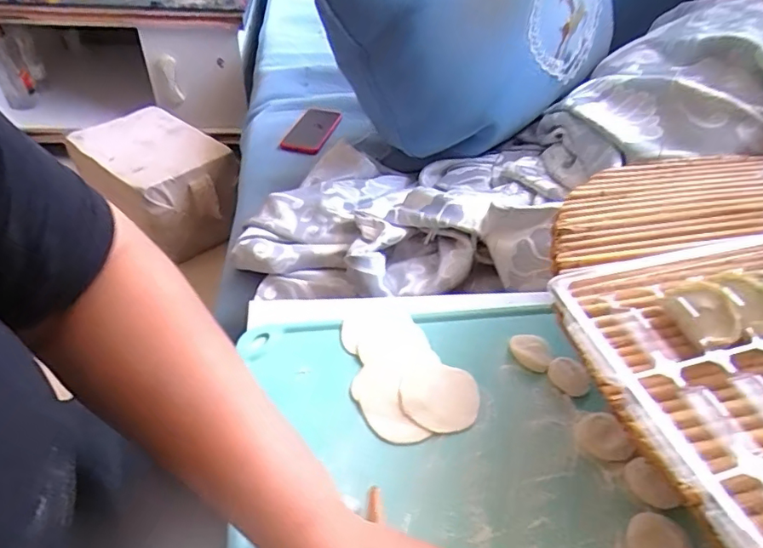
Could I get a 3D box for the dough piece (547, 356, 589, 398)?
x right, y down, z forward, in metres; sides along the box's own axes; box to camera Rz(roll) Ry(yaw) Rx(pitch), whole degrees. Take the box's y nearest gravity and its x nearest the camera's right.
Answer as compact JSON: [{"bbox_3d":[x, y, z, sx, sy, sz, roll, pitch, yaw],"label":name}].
[{"bbox_3d":[0.162,0.087,0.451,0.027,0.009,0.036,-22,49,-26],"label":"dough piece"}]

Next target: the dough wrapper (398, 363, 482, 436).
[{"bbox_3d":[0.048,0.101,0.432,0.064,0.008,0.061,6,43,1],"label":"dough wrapper"}]

